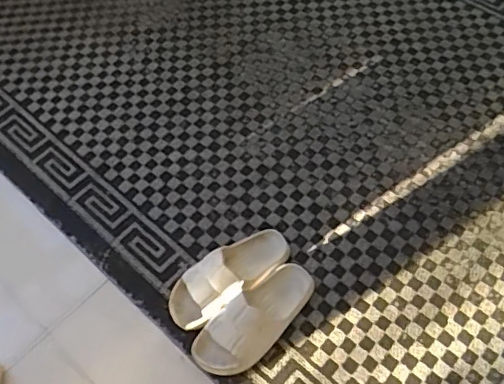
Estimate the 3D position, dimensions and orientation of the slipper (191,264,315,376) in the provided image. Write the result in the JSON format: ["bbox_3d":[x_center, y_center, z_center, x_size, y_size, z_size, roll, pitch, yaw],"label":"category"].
[{"bbox_3d":[0.010,0.207,0.938,0.106,0.059,0.238,36,65,23],"label":"slipper"}]

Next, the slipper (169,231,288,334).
[{"bbox_3d":[-0.038,0.141,0.985,0.238,0.062,0.096,-36,62,-19],"label":"slipper"}]

